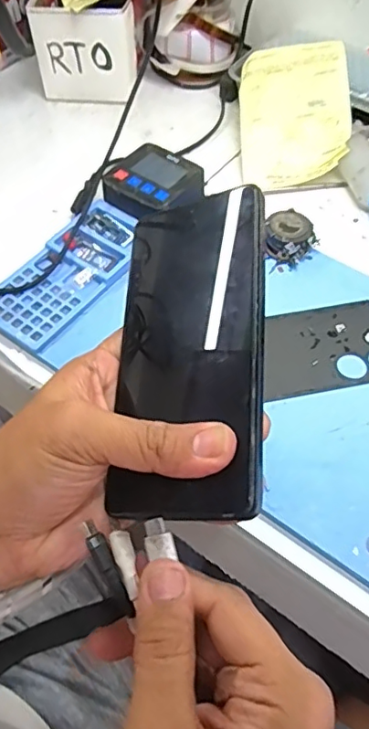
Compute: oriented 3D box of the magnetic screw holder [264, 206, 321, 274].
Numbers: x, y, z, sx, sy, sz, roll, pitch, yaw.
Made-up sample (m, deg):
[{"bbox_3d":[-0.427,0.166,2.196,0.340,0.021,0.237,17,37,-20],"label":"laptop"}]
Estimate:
[{"bbox_3d":[0.089,-0.105,0.464,0.043,0.023,0.044,13,57,9],"label":"magnetic screw holder"}]

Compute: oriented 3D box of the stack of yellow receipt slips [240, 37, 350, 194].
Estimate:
[{"bbox_3d":[0.106,-0.243,0.535,0.102,0.008,0.150,-4,77,10],"label":"stack of yellow receipt slips"}]

